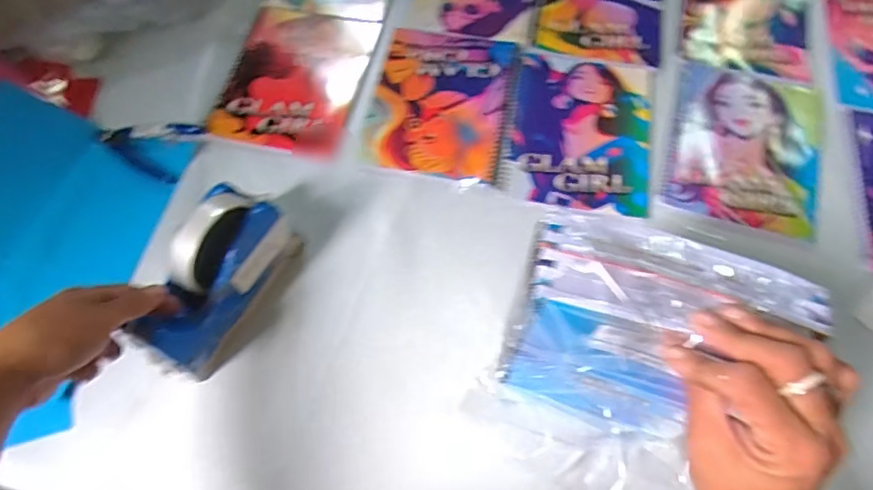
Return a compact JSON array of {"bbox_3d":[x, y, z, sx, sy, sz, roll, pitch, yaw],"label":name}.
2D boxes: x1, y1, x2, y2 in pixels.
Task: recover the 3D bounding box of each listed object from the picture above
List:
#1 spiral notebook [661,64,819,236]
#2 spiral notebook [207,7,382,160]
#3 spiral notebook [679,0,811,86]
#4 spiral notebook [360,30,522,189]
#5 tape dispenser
[{"bbox_3d":[0.323,-0.109,0.561,0.151,0.007,0.197,15,67,7],"label":"spiral notebook"},{"bbox_3d":[-0.159,-0.191,0.607,0.151,0.006,0.193,11,66,6],"label":"spiral notebook"},{"bbox_3d":[0.370,-0.277,0.642,0.139,0.016,0.192,12,66,6],"label":"spiral notebook"},{"bbox_3d":[0.007,-0.161,0.589,0.150,0.004,0.190,9,66,5],"label":"spiral notebook"},{"bbox_3d":[-0.187,0.030,0.452,0.064,0.102,0.150,22,68,10],"label":"tape dispenser"}]

